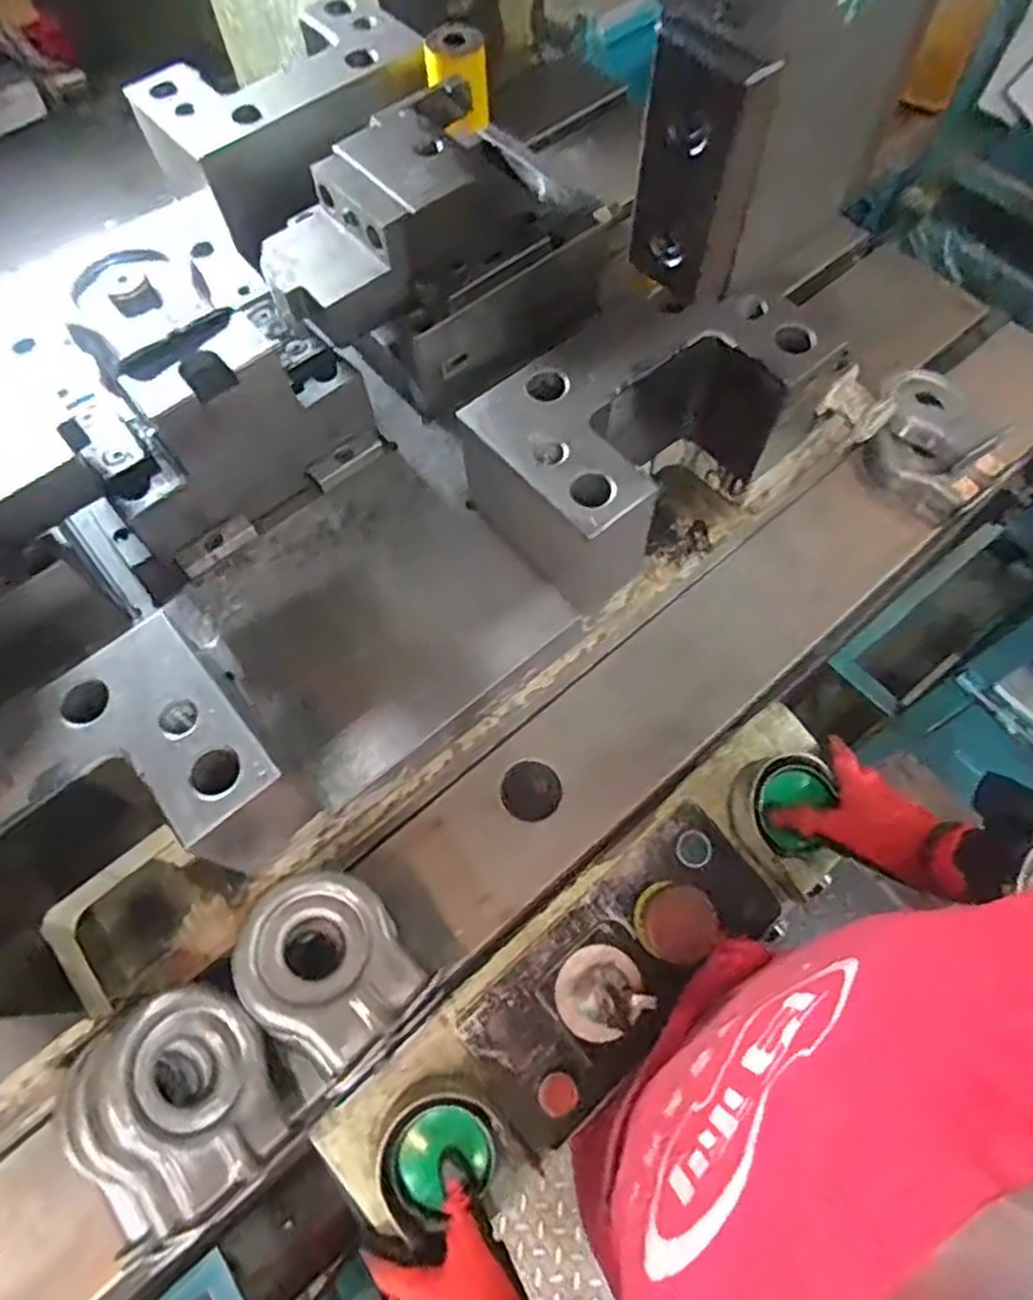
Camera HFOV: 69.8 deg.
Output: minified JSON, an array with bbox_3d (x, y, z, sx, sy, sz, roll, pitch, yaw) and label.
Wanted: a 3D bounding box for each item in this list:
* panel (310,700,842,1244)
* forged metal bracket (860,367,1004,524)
[{"bbox_3d":[0.077,0.235,0.568,0.482,0.074,0.124,-39,69,-16],"label":"panel"},{"bbox_3d":[0.416,-0.206,0.745,0.132,0.051,0.127,-41,69,-15],"label":"forged metal bracket"}]

